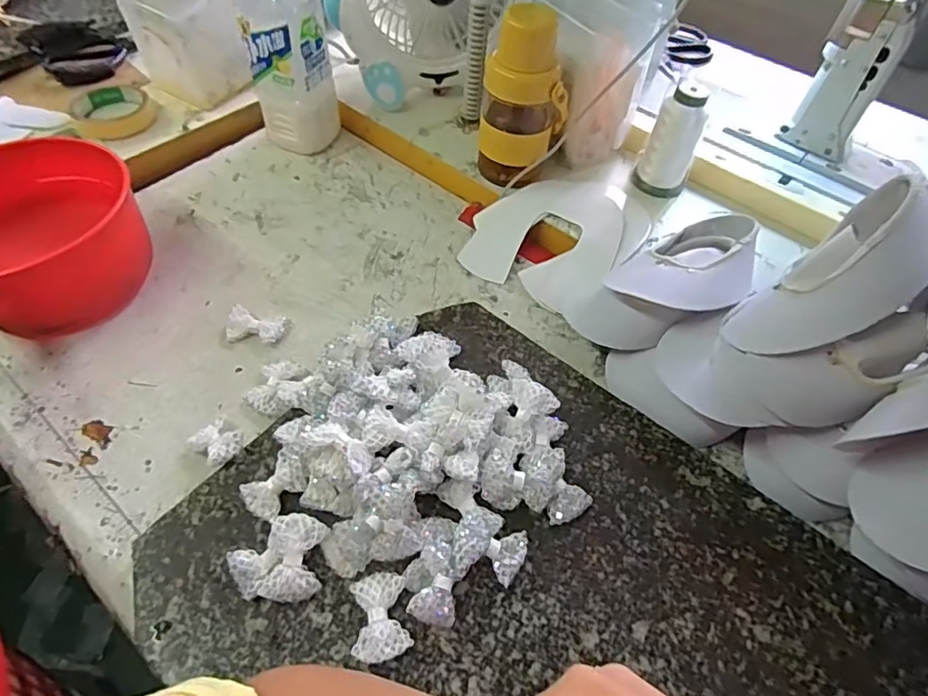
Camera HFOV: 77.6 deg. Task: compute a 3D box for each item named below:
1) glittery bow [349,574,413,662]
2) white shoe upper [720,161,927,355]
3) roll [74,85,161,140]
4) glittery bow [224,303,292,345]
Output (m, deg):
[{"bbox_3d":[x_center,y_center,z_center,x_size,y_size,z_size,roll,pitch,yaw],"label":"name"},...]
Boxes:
[{"bbox_3d":[-0.057,0.180,0.389,0.037,0.011,0.053,-8,54,-9],"label":"glittery bow"},{"bbox_3d":[0.265,-0.048,0.415,0.049,0.162,0.084,14,42,-42],"label":"white shoe upper"},{"bbox_3d":[-0.430,-0.291,0.702,0.091,0.017,0.089,1,53,-2],"label":"roll"},{"bbox_3d":[-0.199,-0.021,0.554,0.054,0.019,0.031,7,53,2],"label":"glittery bow"}]

